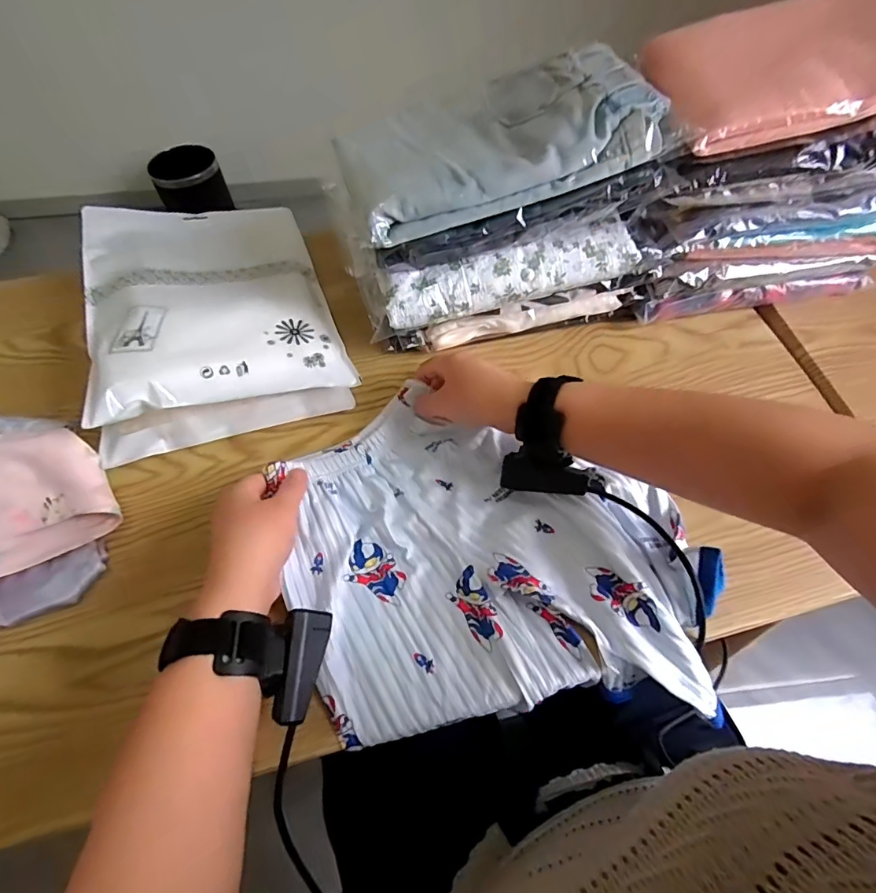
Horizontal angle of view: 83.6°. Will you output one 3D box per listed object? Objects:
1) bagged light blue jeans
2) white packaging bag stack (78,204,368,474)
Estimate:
[{"bbox_3d":[0.047,-0.280,0.437,0.267,0.032,0.175,-18,58,4],"label":"bagged light blue jeans"},{"bbox_3d":[-0.247,-0.170,0.520,0.231,0.071,0.347,-18,60,-10],"label":"white packaging bag stack"}]

